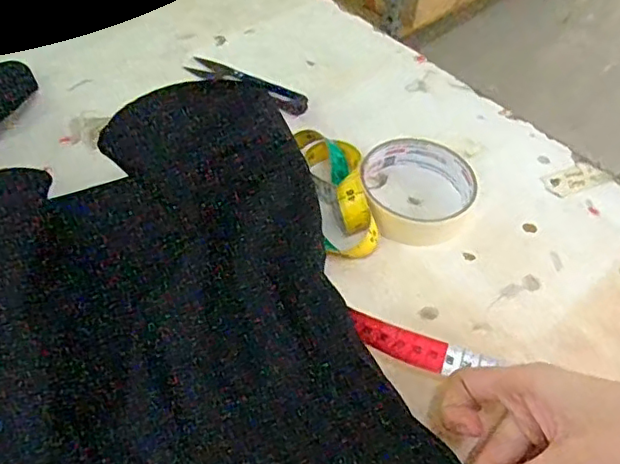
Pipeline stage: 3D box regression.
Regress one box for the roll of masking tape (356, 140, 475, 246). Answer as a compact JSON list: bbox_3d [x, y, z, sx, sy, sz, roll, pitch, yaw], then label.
[{"bbox_3d":[0.077,-0.033,0.430,0.081,0.029,0.082,2,49,-3],"label":"roll of masking tape"}]

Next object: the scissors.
[{"bbox_3d":[-0.053,-0.128,0.512,0.116,0.010,0.024,27,53,17],"label":"scissors"}]

